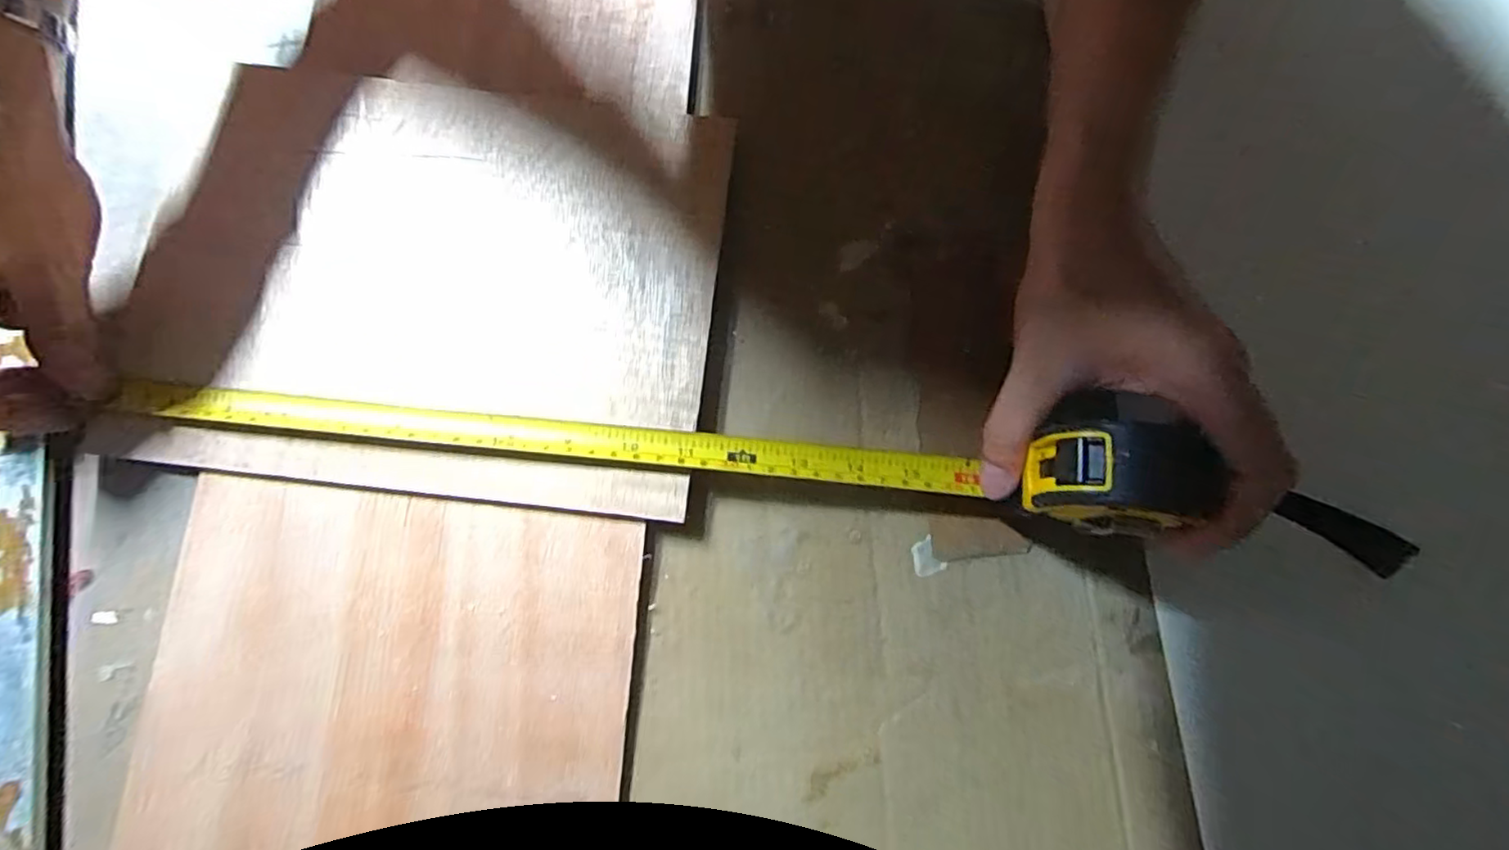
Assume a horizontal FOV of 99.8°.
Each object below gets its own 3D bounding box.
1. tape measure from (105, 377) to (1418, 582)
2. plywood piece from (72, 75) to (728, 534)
[{"bbox_3d":[-0.014,0.007,0.267,0.517,0.057,0.045,4,79,5],"label":"tape measure"},{"bbox_3d":[-0.150,-0.070,0.301,0.258,0.008,0.200,6,79,0],"label":"plywood piece"}]

